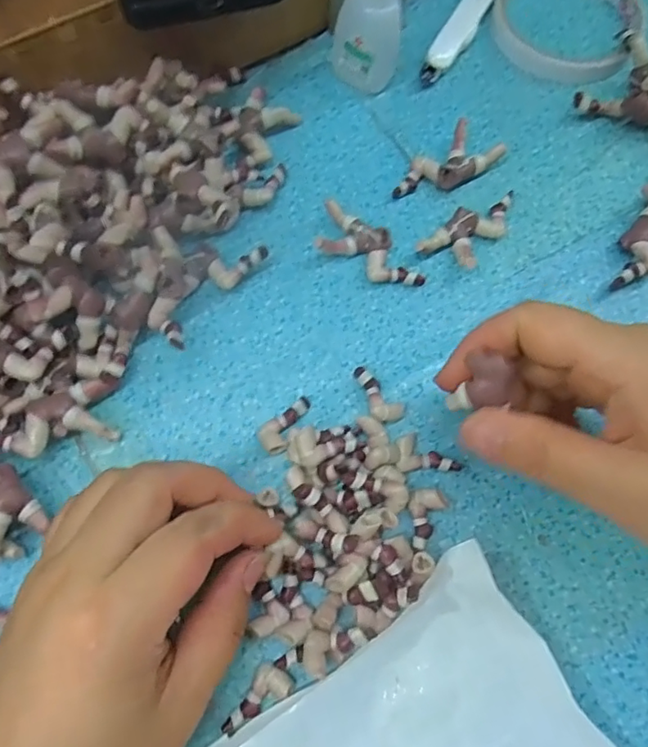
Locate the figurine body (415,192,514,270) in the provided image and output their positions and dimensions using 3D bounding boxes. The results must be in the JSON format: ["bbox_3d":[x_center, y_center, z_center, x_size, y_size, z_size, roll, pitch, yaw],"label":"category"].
[{"bbox_3d":[0.074,-0.069,0.273,0.058,0.013,0.025,-42,77,-14],"label":"figurine body"}]

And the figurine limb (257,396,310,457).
[{"bbox_3d":[-0.015,0.023,0.243,0.028,0.009,0.014,-36,76,-13],"label":"figurine limb"}]

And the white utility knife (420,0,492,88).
[{"bbox_3d":[0.090,-0.217,0.322,0.016,0.014,0.133,28,73,8],"label":"white utility knife"}]

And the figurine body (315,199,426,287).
[{"bbox_3d":[0.022,-0.059,0.267,0.057,0.015,0.025,27,73,7],"label":"figurine body"}]

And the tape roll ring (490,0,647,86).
[{"bbox_3d":[0.141,-0.206,0.320,0.082,0.013,0.084,0,71,-1],"label":"tape roll ring"}]

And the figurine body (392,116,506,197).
[{"bbox_3d":[0.061,-0.105,0.283,0.054,0.015,0.028,-36,76,-13],"label":"figurine body"}]

